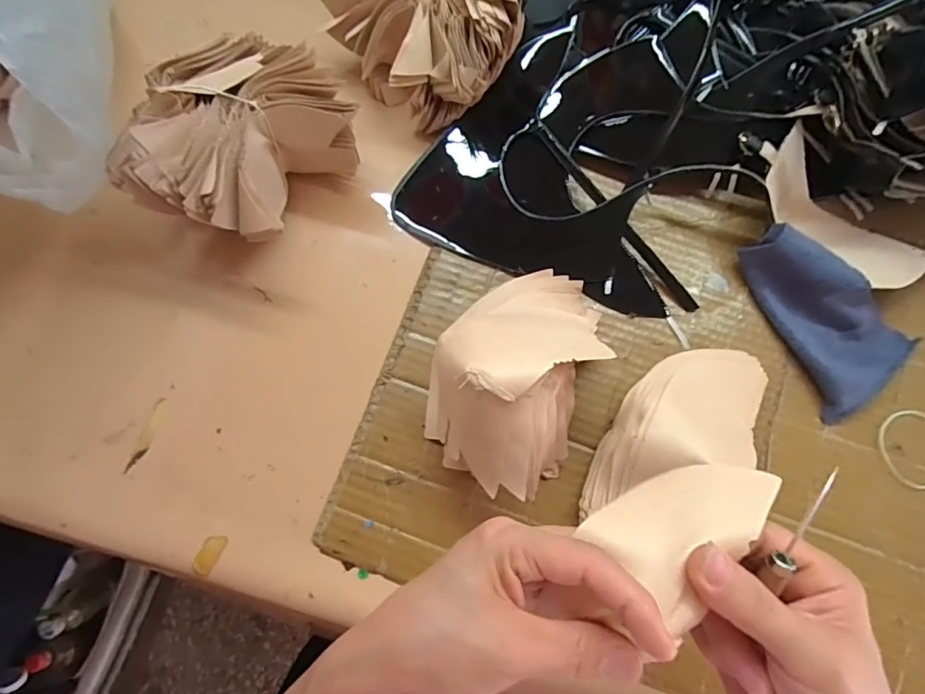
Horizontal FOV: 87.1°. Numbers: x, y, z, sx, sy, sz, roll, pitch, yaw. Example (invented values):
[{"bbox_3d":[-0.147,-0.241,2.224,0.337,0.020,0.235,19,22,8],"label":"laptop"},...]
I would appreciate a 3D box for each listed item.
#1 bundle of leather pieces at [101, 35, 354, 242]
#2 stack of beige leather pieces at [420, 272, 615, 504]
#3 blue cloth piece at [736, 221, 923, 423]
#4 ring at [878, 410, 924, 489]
[{"bbox_3d":[-0.169,-0.153,0.369,0.143,0.098,0.146,0,76,0],"label":"bundle of leather pieces"},{"bbox_3d":[0.042,0.010,0.328,0.107,0.096,0.163,28,78,7],"label":"stack of beige leather pieces"},{"bbox_3d":[0.270,-0.026,0.368,0.087,0.034,0.142,-38,91,-9],"label":"blue cloth piece"},{"bbox_3d":[0.337,0.075,0.358,0.053,0.004,0.057,0,76,0],"label":"ring"}]

